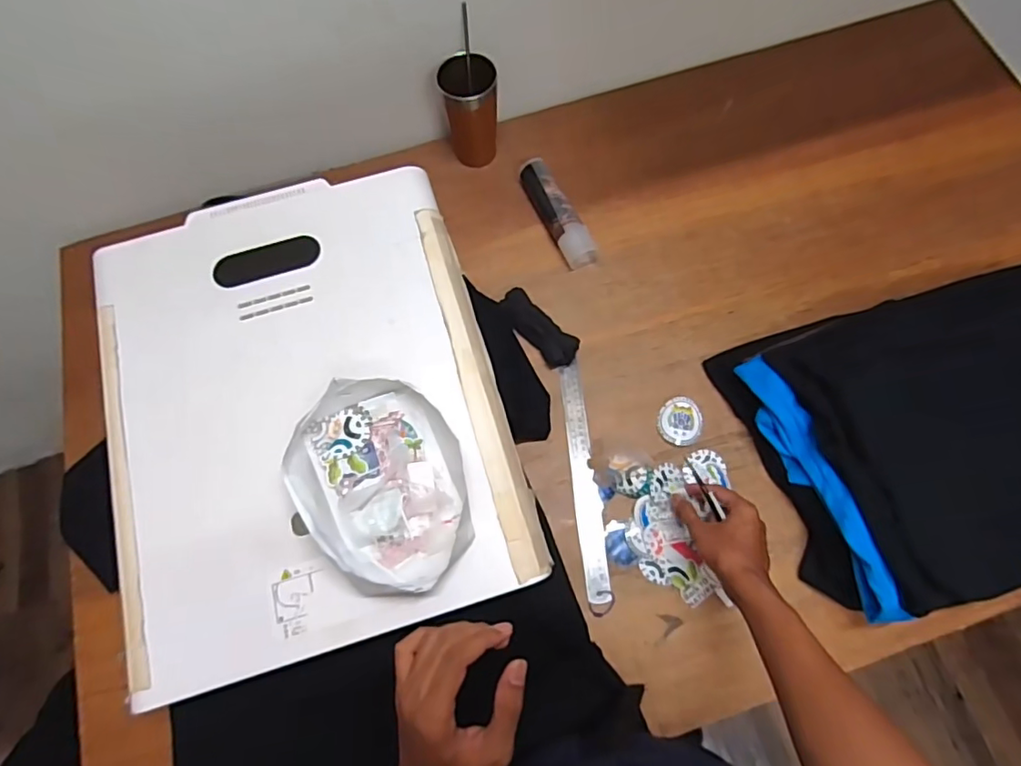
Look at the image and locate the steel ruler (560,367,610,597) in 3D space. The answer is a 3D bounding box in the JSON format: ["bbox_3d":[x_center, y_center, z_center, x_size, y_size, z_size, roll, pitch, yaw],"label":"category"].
[{"bbox_3d":[0.095,0.119,0.721,0.033,0.006,0.300,-9,70,9],"label":"steel ruler"}]

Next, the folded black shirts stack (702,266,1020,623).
[{"bbox_3d":[0.594,0.042,0.677,0.580,0.106,0.357,-14,70,-3],"label":"folded black shirts stack"}]

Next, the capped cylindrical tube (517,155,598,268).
[{"bbox_3d":[0.068,-0.251,0.833,0.045,0.046,0.183,-27,71,-8],"label":"capped cylindrical tube"}]

